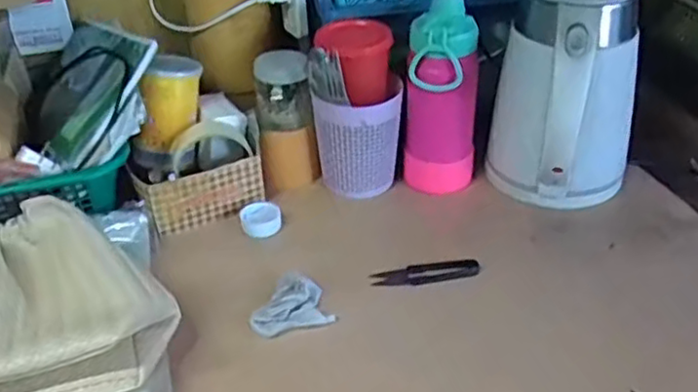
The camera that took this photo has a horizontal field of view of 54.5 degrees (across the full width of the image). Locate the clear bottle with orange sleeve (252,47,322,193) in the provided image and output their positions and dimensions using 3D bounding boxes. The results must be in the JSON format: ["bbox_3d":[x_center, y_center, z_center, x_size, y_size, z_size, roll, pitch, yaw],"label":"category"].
[{"bbox_3d":[-0.071,-0.084,0.749,0.059,0.138,0.061,-13,36,-17],"label":"clear bottle with orange sleeve"}]

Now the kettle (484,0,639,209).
[{"bbox_3d":[0.229,-0.104,0.702,0.123,0.208,0.150,-13,36,-18],"label":"kettle"}]

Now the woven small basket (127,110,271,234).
[{"bbox_3d":[-0.157,-0.025,0.722,0.137,0.073,0.084,-14,37,-19],"label":"woven small basket"}]

